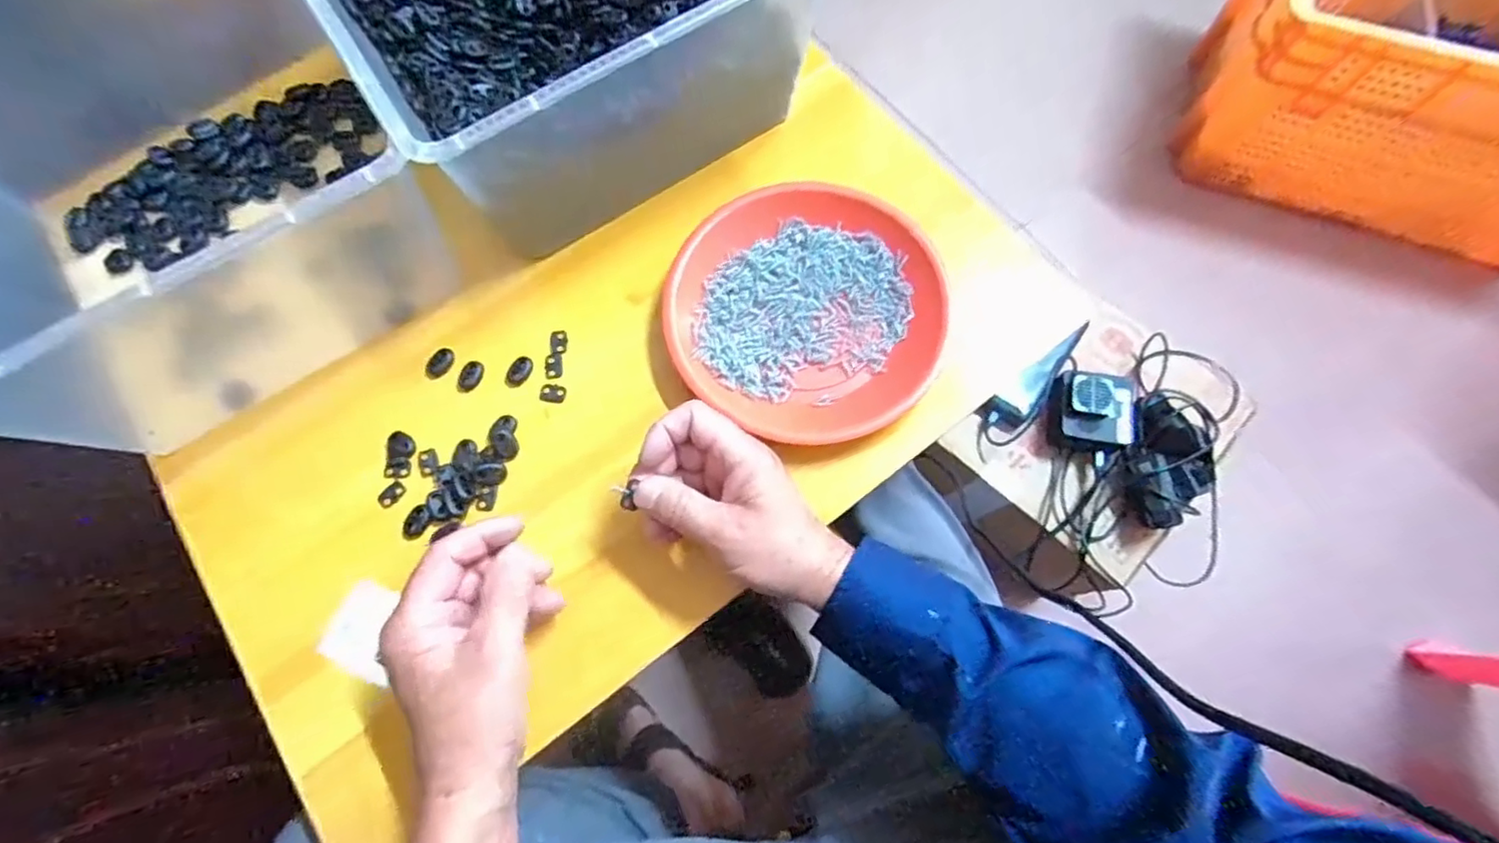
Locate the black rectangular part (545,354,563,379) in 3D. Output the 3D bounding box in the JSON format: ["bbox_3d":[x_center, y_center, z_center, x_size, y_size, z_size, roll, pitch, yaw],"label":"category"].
[{"bbox_3d":[-0.141,-0.040,0.452,0.011,0.004,0.019,-2,71,1],"label":"black rectangular part"}]

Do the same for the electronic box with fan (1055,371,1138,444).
[{"bbox_3d":[0.368,-0.012,0.671,0.080,0.040,0.071,12,72,6],"label":"electronic box with fan"}]

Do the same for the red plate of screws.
[{"bbox_3d":[0.038,-0.079,0.445,0.188,0.034,0.179,-1,71,2],"label":"red plate of screws"}]

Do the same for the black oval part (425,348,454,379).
[{"bbox_3d":[-0.223,-0.042,0.452,0.017,0.004,0.024,23,74,9],"label":"black oval part"}]

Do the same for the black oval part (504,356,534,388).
[{"bbox_3d":[-0.164,-0.036,0.447,0.015,0.005,0.024,19,73,8],"label":"black oval part"}]

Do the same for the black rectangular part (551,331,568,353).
[{"bbox_3d":[-0.138,-0.058,0.456,0.012,0.004,0.017,-2,71,1],"label":"black rectangular part"}]

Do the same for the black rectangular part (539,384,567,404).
[{"bbox_3d":[-0.139,-0.020,0.444,0.017,0.004,0.013,5,72,4],"label":"black rectangular part"}]

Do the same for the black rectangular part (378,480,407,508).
[{"bbox_3d":[-0.243,0.049,0.426,0.012,0.004,0.019,34,76,12],"label":"black rectangular part"}]

